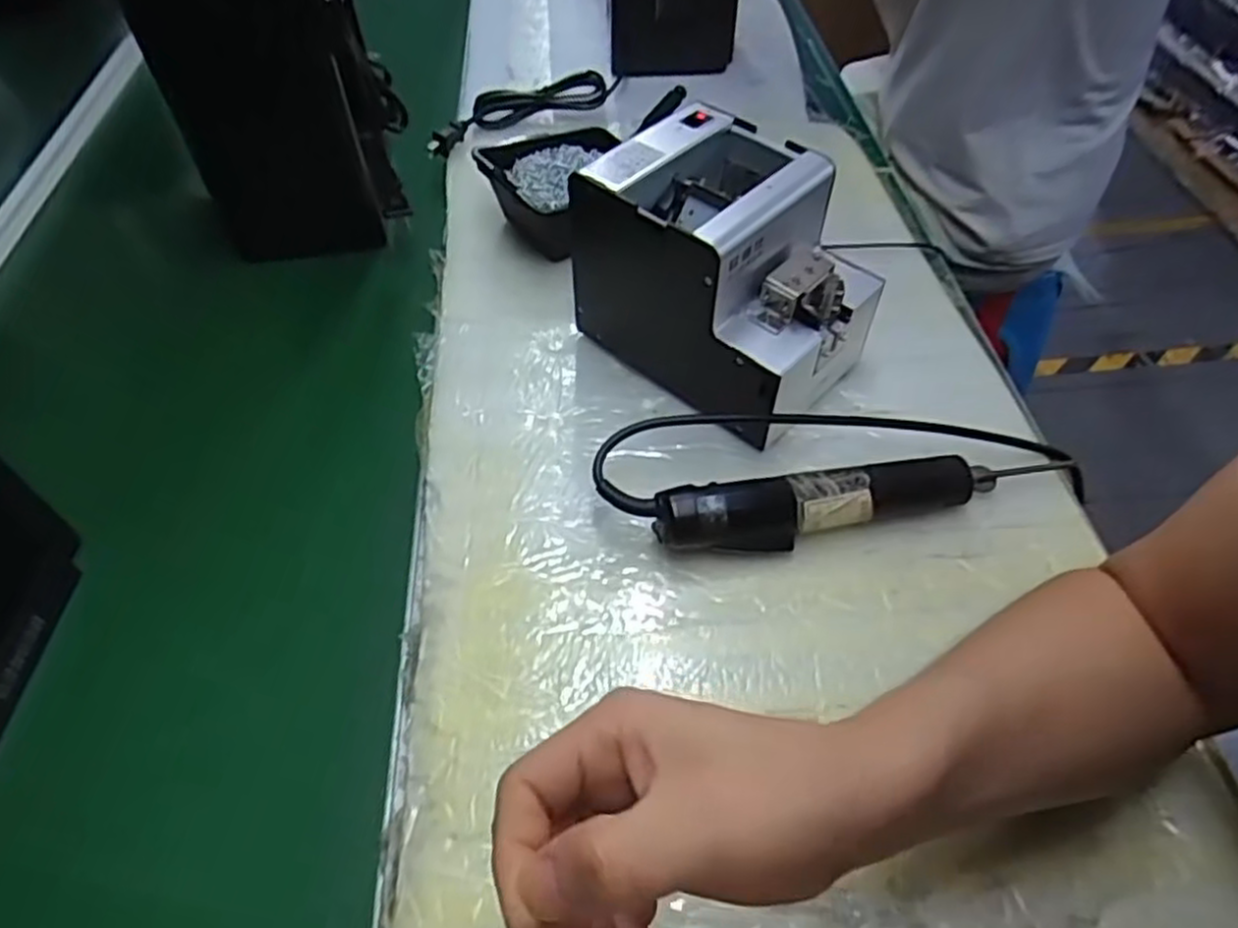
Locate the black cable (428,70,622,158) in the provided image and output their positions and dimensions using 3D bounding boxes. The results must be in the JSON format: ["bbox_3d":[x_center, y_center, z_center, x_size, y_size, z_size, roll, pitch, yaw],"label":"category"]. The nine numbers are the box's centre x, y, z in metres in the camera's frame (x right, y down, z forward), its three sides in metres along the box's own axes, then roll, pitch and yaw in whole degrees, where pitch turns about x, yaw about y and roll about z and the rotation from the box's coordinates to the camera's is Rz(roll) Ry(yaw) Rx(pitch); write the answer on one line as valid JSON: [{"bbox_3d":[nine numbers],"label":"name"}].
[{"bbox_3d":[-0.102,-0.371,0.792,0.213,0.031,0.063,-22,54,-15],"label":"black cable"}]

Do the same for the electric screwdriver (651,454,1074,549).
[{"bbox_3d":[0.158,0.018,0.472,0.273,0.036,0.038,-9,52,-5],"label":"electric screwdriver"}]

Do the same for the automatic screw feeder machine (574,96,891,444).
[{"bbox_3d":[0.071,-0.136,0.526,0.137,0.138,0.187,-37,59,-24],"label":"automatic screw feeder machine"}]

